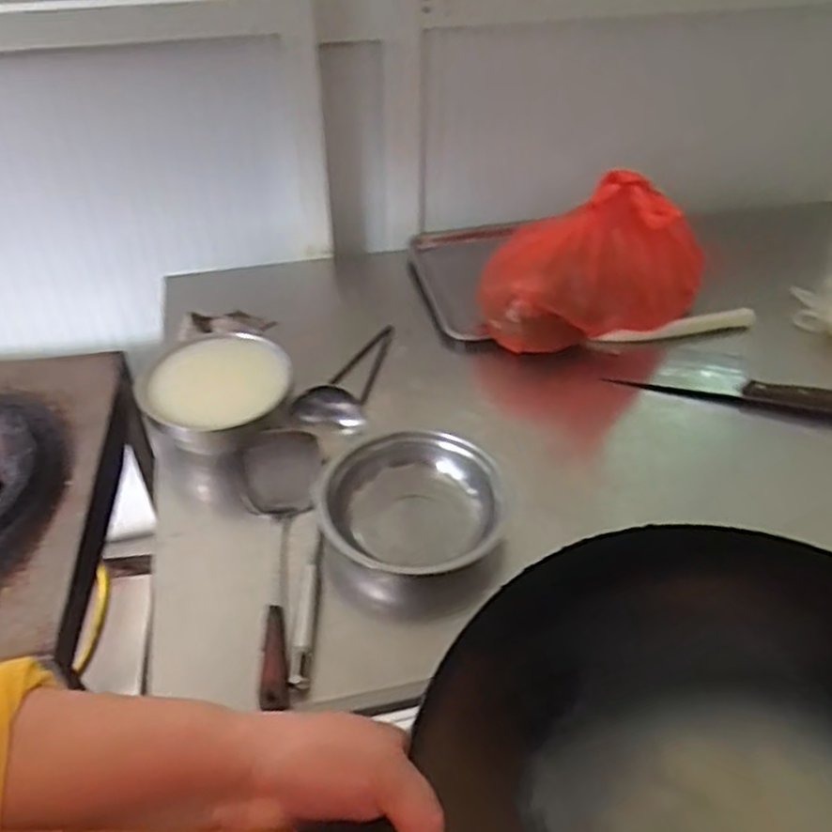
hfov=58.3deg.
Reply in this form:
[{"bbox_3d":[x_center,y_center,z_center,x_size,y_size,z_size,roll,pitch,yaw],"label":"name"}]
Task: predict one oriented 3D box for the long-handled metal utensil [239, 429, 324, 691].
[{"bbox_3d":[-0.126,0.130,0.772,0.093,0.051,0.286,-10,44,-11],"label":"long-handled metal utensil"}]

